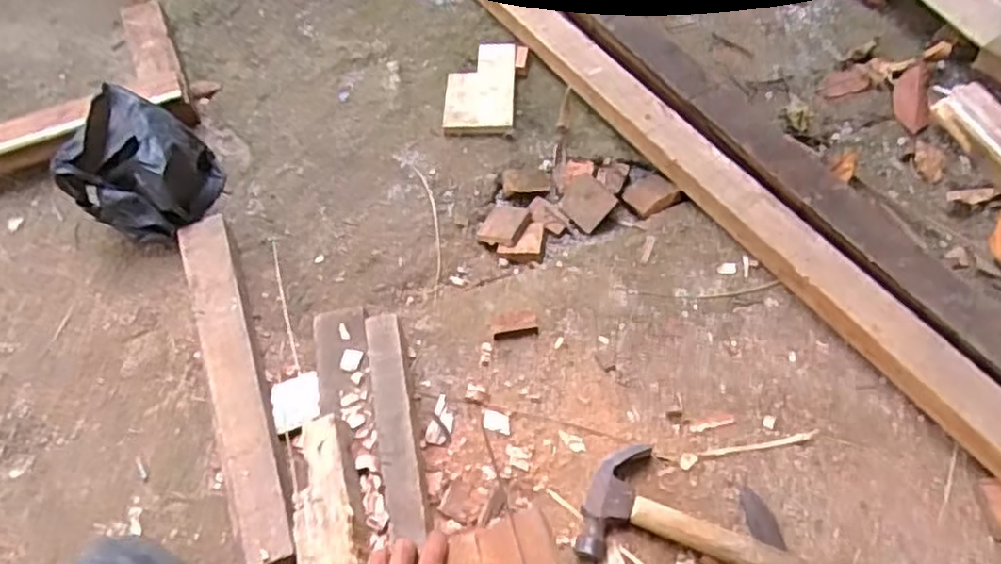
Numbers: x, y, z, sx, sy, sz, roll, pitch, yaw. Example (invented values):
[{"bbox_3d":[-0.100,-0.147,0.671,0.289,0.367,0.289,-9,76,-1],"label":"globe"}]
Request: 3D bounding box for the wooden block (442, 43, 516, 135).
[{"bbox_3d":[-0.029,-0.292,1.042,0.100,0.012,0.174,2,58,4],"label":"wooden block"}]

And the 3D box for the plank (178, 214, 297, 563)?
[{"bbox_3d":[-0.302,0.111,0.794,0.060,0.043,0.438,-20,60,-9],"label":"plank"}]

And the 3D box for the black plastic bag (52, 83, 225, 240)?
[{"bbox_3d":[-0.466,-0.143,0.912,0.153,0.132,0.156,10,59,9],"label":"black plastic bag"}]

